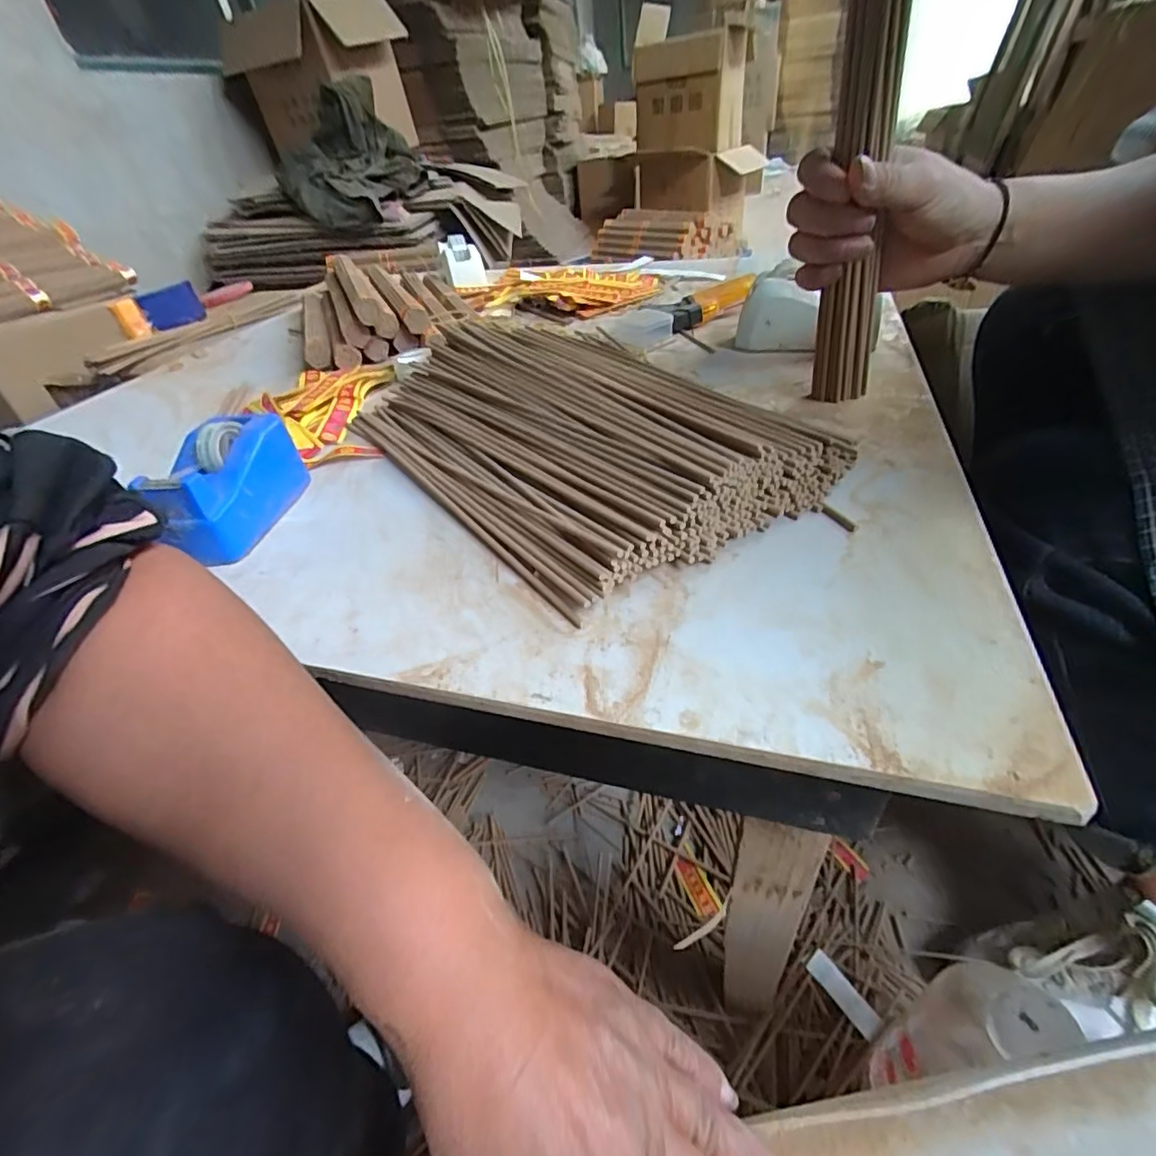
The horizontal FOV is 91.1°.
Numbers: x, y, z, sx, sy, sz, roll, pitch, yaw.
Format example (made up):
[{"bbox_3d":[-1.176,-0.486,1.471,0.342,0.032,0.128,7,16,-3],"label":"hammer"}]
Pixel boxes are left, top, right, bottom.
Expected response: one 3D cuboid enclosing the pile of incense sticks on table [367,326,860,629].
[{"bbox_3d":[-0.021,-0.108,0.377,0.174,0.053,0.324,-28,44,-24],"label":"pile of incense sticks on table"}]

